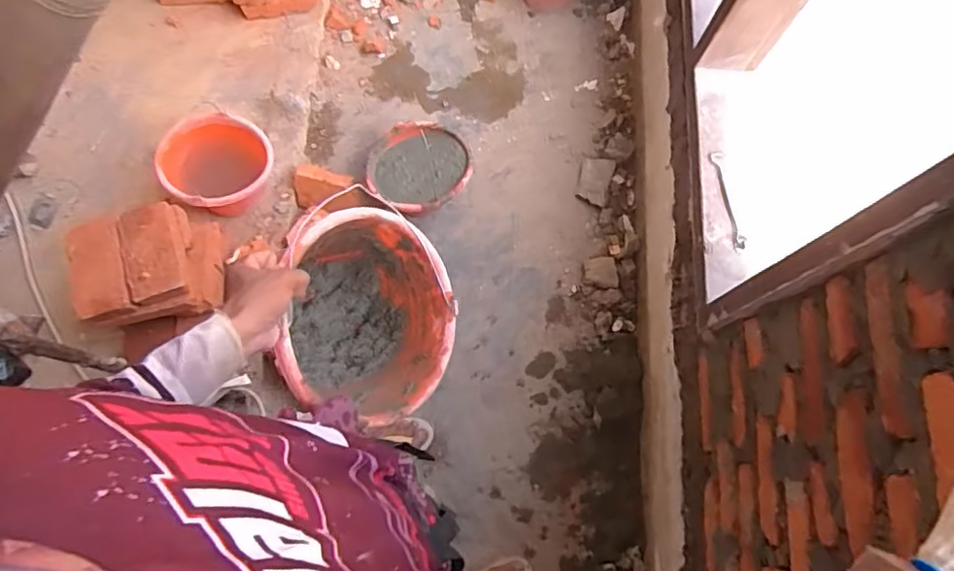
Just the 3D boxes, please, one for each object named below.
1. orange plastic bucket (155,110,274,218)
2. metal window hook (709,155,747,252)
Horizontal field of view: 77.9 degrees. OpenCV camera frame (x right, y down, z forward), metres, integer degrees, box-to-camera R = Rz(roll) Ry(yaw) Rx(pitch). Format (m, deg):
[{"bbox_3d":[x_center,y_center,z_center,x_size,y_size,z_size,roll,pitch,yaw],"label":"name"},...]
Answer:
[{"bbox_3d":[-0.607,-0.277,1.425,0.253,0.164,0.238,-27,76,-8],"label":"orange plastic bucket"},{"bbox_3d":[0.477,-0.163,1.119,0.026,0.020,0.205,-6,75,-1],"label":"metal window hook"}]

